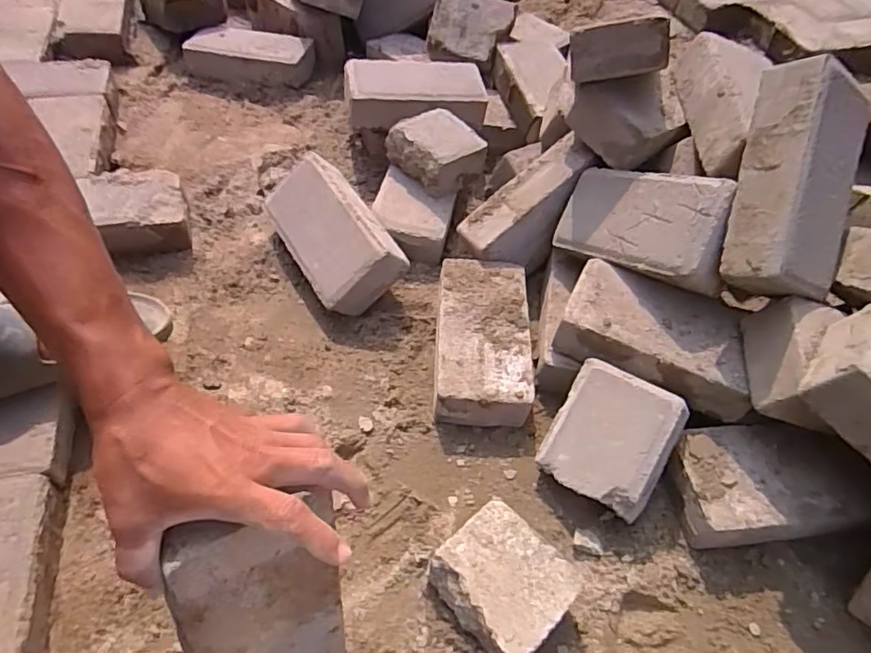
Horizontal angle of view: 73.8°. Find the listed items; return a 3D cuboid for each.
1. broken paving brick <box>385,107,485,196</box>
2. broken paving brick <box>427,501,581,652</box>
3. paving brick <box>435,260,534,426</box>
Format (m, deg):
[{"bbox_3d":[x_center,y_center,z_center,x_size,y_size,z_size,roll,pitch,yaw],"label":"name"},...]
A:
[{"bbox_3d":[0.002,-0.250,0.830,0.103,0.062,0.113,-30,59,-26],"label":"broken paving brick"},{"bbox_3d":[0.058,0.229,0.513,0.112,0.060,0.096,38,57,24],"label":"broken paving brick"},{"bbox_3d":[0.054,0.014,0.701,0.112,0.051,0.212,4,50,-2],"label":"paving brick"}]

